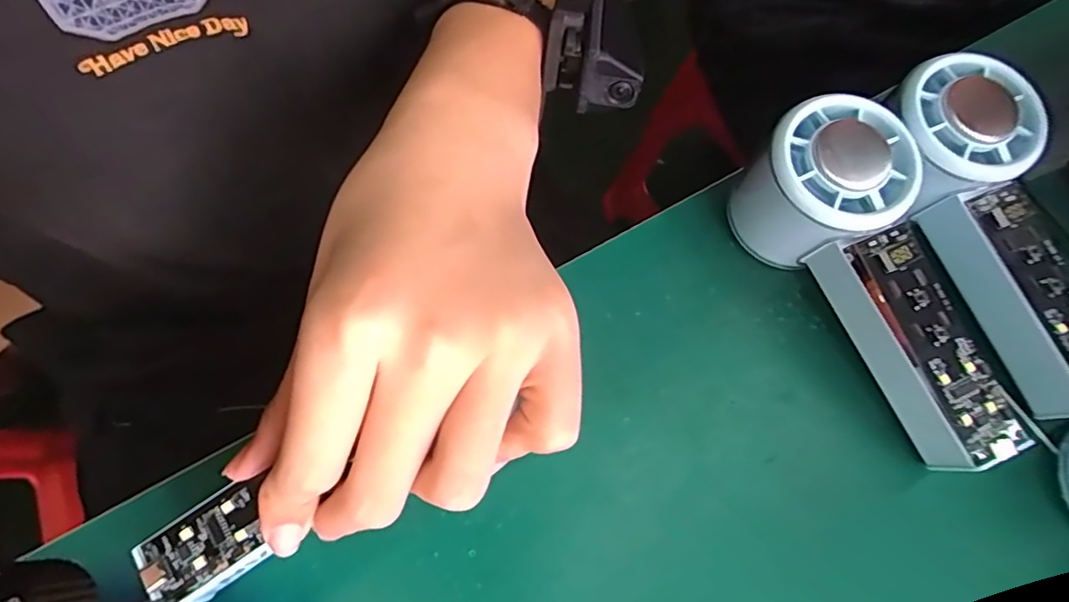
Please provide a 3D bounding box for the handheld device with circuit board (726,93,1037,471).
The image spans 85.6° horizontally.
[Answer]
[{"bbox_3d":[0.139,-0.007,0.244,0.058,0.060,0.154,-26,85,-13],"label":"handheld device with circuit board"}]

